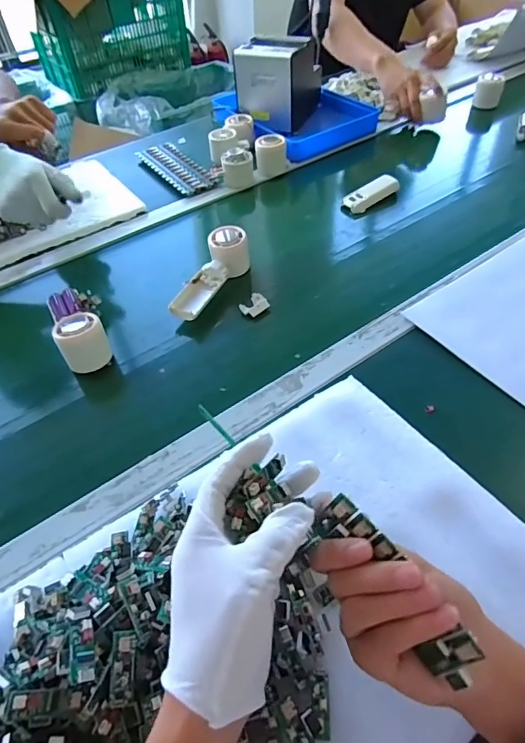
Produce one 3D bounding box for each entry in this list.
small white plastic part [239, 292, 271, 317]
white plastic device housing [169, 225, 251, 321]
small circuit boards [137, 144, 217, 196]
[{"bbox_3d":[-0.011,-0.091,0.629,0.043,0.008,0.029,-37,56,-26],"label":"small white plastic part"},{"bbox_3d":[-0.071,-0.134,0.636,0.054,0.056,0.156,17,52,18],"label":"white plastic device housing"},{"bbox_3d":[-0.166,-0.401,0.898,0.089,0.016,0.213,-30,53,-21],"label":"small circuit boards"}]

